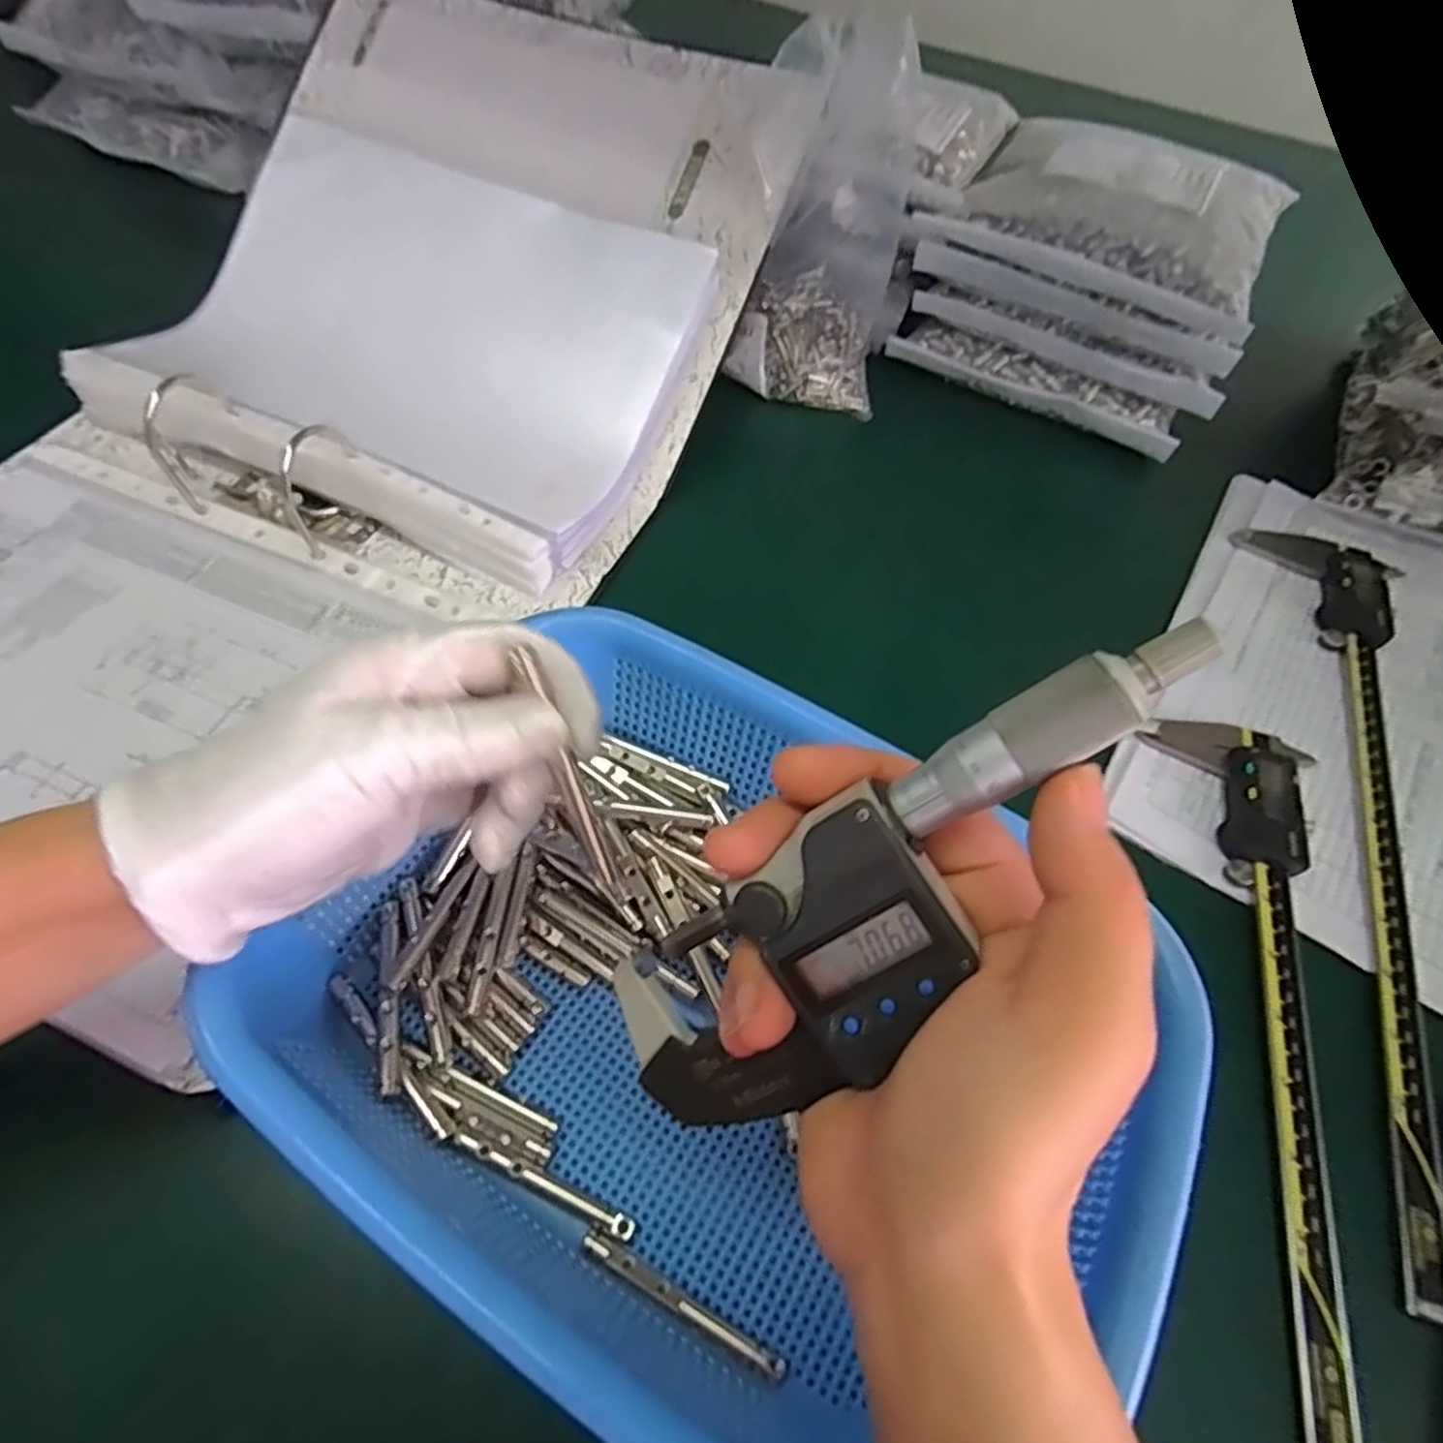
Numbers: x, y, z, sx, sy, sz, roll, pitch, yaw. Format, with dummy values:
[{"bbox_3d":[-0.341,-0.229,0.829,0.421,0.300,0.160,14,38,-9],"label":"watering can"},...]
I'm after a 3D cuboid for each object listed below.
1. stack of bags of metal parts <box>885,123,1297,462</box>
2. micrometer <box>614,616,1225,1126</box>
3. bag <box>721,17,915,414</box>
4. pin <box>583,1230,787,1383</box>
[{"bbox_3d":[0.244,-0.297,0.517,0.202,0.117,0.159,29,61,12],"label":"stack of bags of metal parts"},{"bbox_3d":[0.034,0.037,0.171,0.159,0.021,0.051,-48,64,17],"label":"micrometer"},{"bbox_3d":[0.070,-0.316,0.502,0.097,0.205,0.077,13,29,5],"label":"bag"},{"bbox_3d":[-0.012,0.188,0.251,0.073,0.008,0.006,28,61,12],"label":"pin"}]

